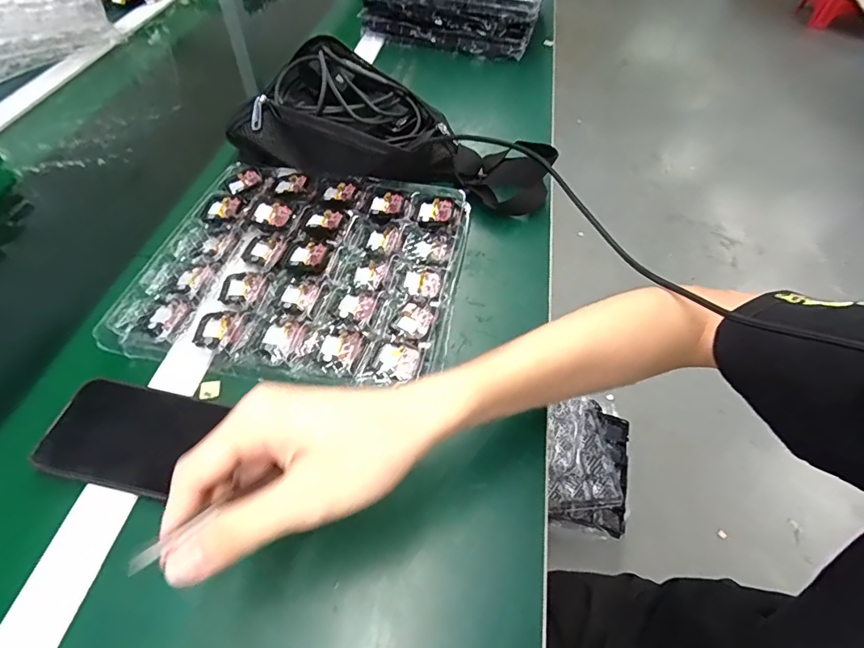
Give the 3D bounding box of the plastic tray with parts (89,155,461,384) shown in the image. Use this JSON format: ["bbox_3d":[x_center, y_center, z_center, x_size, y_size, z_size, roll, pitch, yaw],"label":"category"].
[{"bbox_3d":[-0.125,-0.059,0.464,0.289,0.030,0.254,10,54,5],"label":"plastic tray with parts"}]

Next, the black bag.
[{"bbox_3d":[-0.044,-0.233,0.537,0.366,0.096,0.115,15,54,9],"label":"black bag"}]

